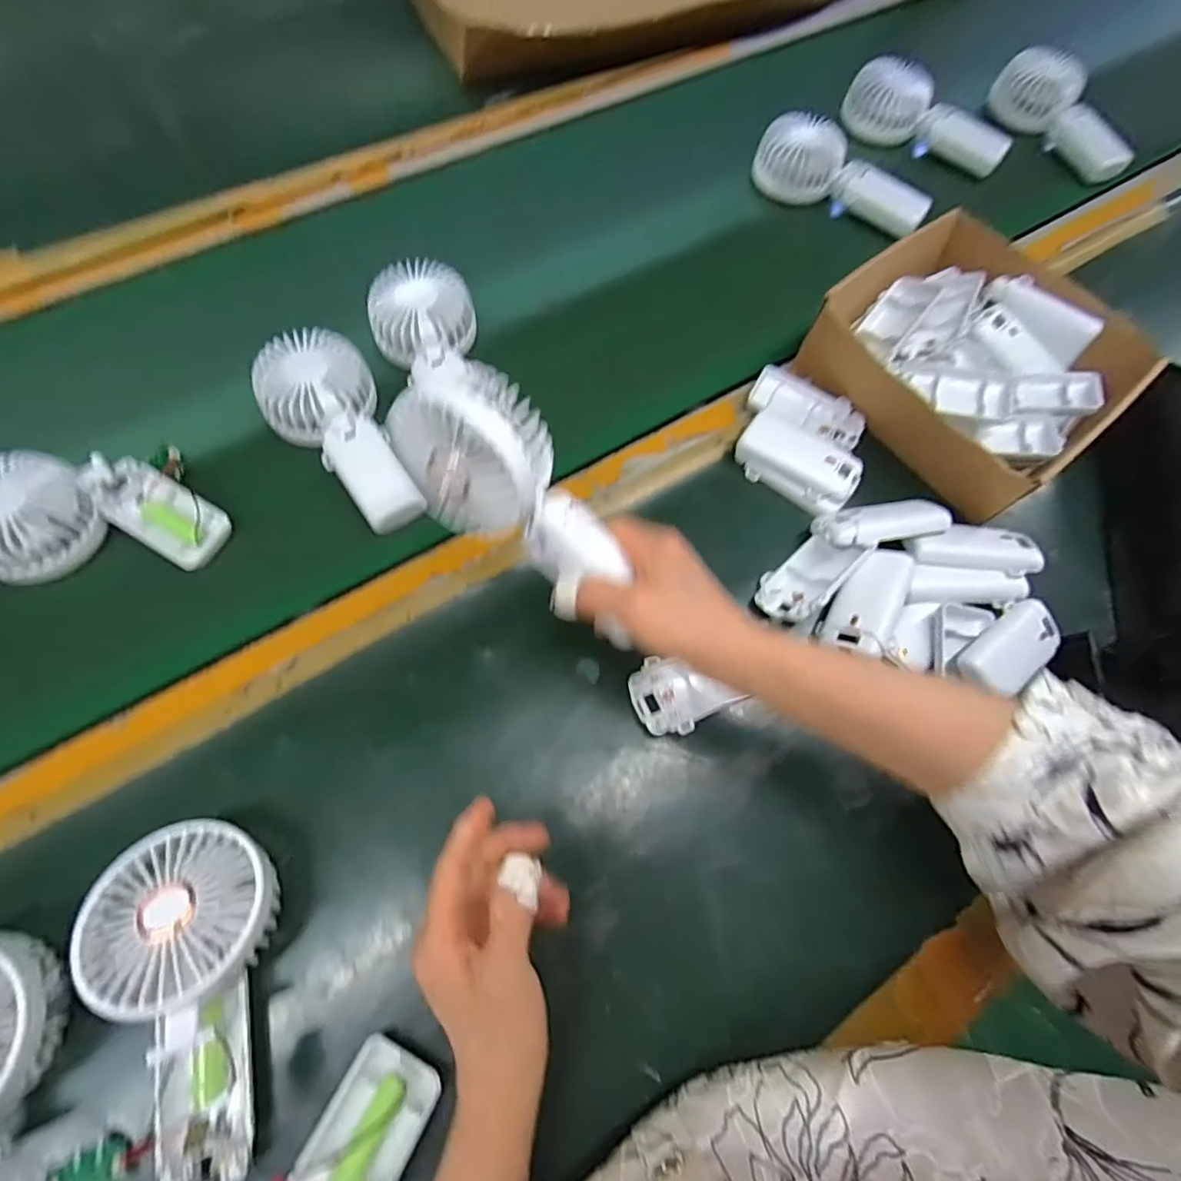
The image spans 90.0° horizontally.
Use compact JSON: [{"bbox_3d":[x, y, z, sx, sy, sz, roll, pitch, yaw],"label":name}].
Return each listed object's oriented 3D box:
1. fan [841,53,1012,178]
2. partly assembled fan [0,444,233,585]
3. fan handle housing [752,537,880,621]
[{"bbox_3d":[0.375,-0.527,0.665,0.185,0.073,0.032,40,71,14],"label":"fan"},{"bbox_3d":[-0.351,-0.058,0.418,0.161,0.044,0.091,-6,65,-5],"label":"partly assembled fan"},{"bbox_3d":[0.158,-0.011,0.425,0.083,0.032,0.042,-38,72,-18],"label":"fan handle housing"}]

